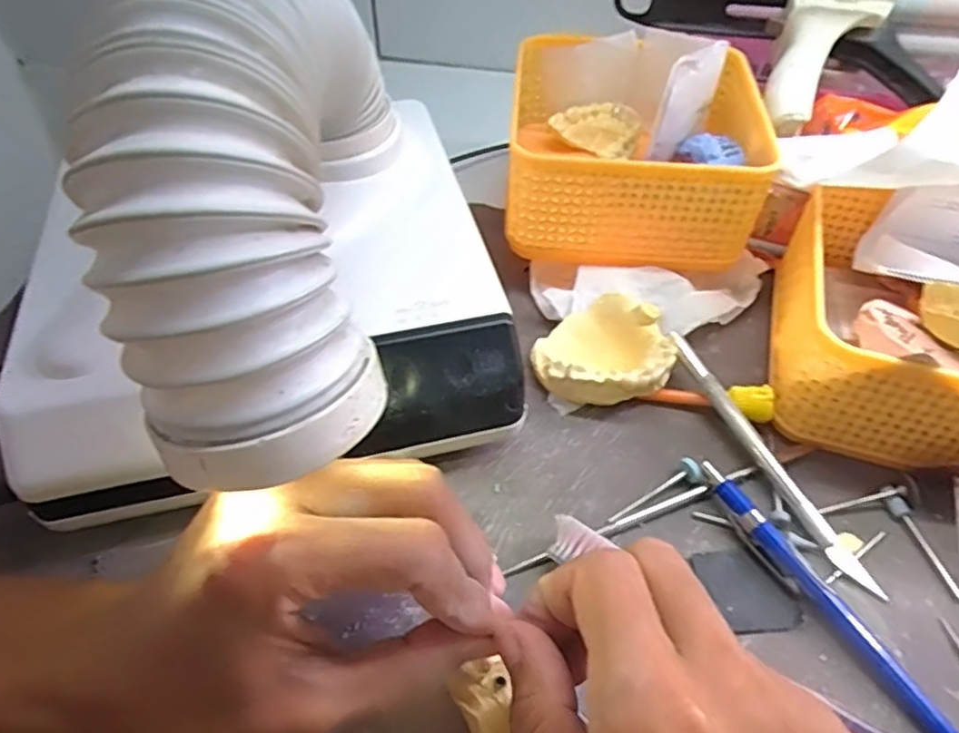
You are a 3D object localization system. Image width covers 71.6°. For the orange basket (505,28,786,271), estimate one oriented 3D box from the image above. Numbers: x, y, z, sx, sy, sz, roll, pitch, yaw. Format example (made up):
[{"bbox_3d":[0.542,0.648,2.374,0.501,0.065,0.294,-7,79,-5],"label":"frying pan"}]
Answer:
[{"bbox_3d":[0.081,-0.122,0.369,0.132,0.066,0.125,5,49,4],"label":"orange basket"}]

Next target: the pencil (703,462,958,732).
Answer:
[{"bbox_3d":[0.131,0.089,0.251,0.011,0.012,0.129,-27,54,-21],"label":"pencil"}]

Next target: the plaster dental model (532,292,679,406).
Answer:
[{"bbox_3d":[0.059,-0.007,0.321,0.061,0.022,0.058,0,49,0],"label":"plaster dental model"}]

